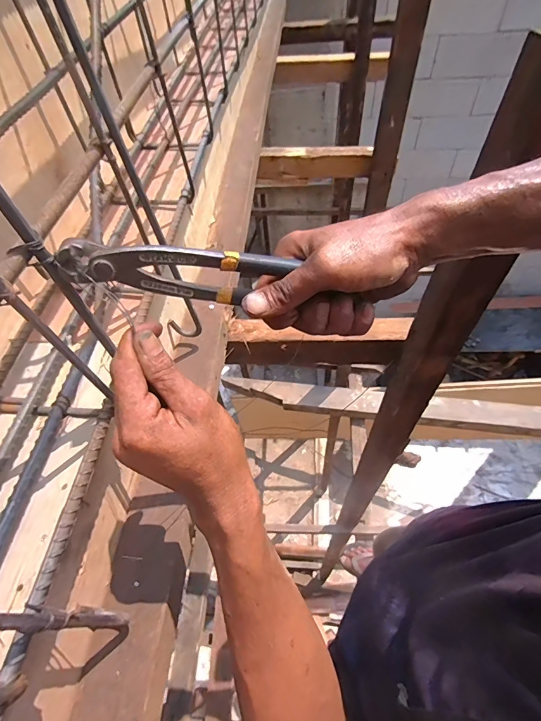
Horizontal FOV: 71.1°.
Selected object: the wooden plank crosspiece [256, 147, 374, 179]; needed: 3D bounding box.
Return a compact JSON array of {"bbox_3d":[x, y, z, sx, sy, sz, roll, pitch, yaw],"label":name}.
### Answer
[{"bbox_3d":[0.115,-0.526,1.018,0.300,0.074,0.048,6,55,8],"label":"wooden plank crosspiece"}]

